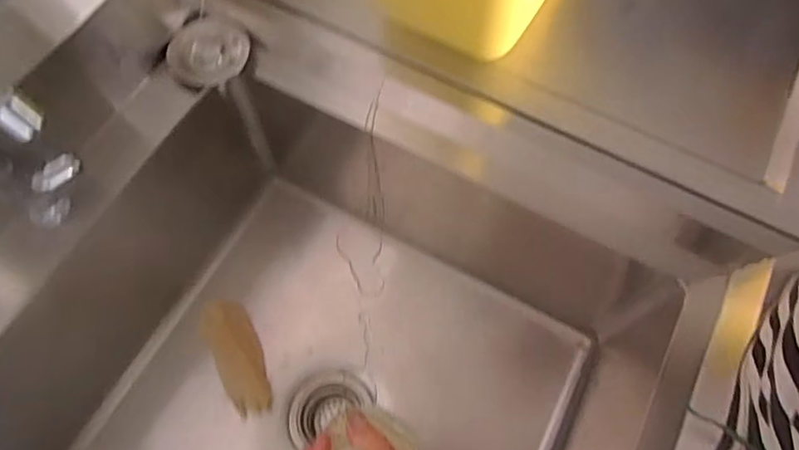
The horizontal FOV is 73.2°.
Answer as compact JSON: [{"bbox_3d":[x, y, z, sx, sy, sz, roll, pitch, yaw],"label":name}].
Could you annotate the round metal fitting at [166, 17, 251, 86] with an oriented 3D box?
[{"bbox_3d":[-0.204,-0.186,0.574,0.089,0.017,0.077,21,69,8],"label":"round metal fitting"}]

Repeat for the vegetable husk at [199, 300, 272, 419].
[{"bbox_3d":[-0.204,0.169,0.682,0.060,0.036,0.147,-21,93,-9],"label":"vegetable husk"}]

